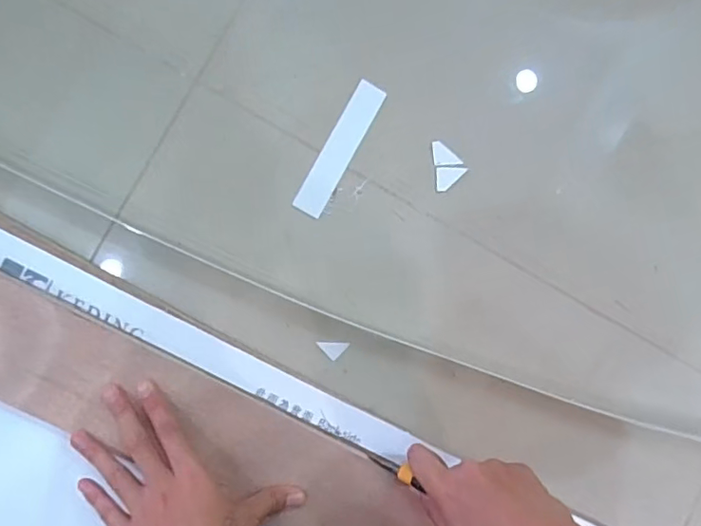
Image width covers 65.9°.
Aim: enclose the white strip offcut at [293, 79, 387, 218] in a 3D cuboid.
[{"bbox_3d":[-0.009,-0.100,0.473,0.027,0.004,0.125,29,84,-8],"label":"white strip offcut"}]

